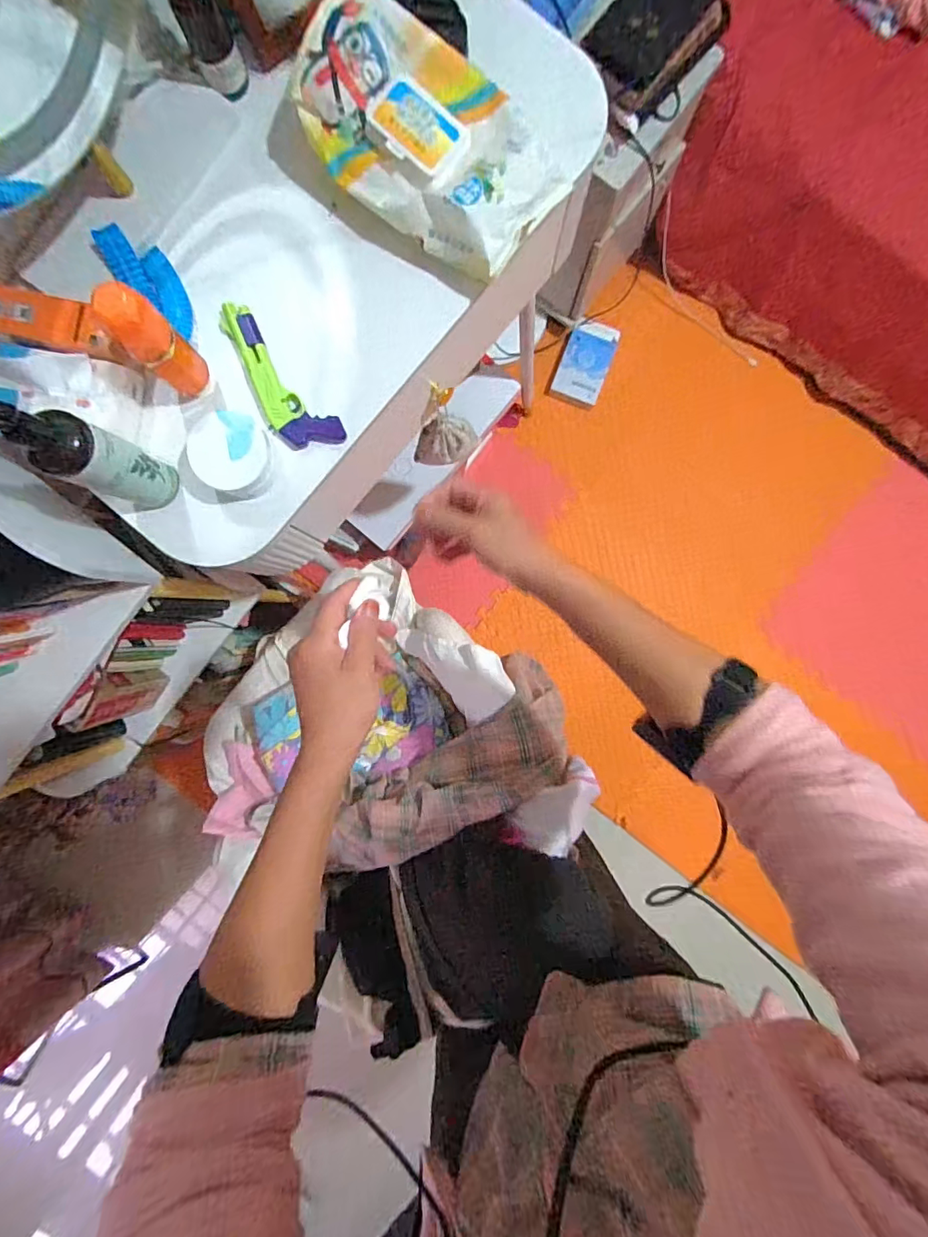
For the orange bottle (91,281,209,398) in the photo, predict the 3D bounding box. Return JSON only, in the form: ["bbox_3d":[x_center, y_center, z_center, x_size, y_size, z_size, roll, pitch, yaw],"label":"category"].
[{"bbox_3d":[-0.283,-0.253,0.467,0.046,0.128,0.043,0,90,0],"label":"orange bottle"}]

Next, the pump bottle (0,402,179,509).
[{"bbox_3d":[-0.322,-0.138,0.440,0.049,0.183,0.054,27,91,0],"label":"pump bottle"}]

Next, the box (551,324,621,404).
[{"bbox_3d":[0.303,-0.638,1.254,0.117,0.020,0.196,20,91,0],"label":"box"}]

